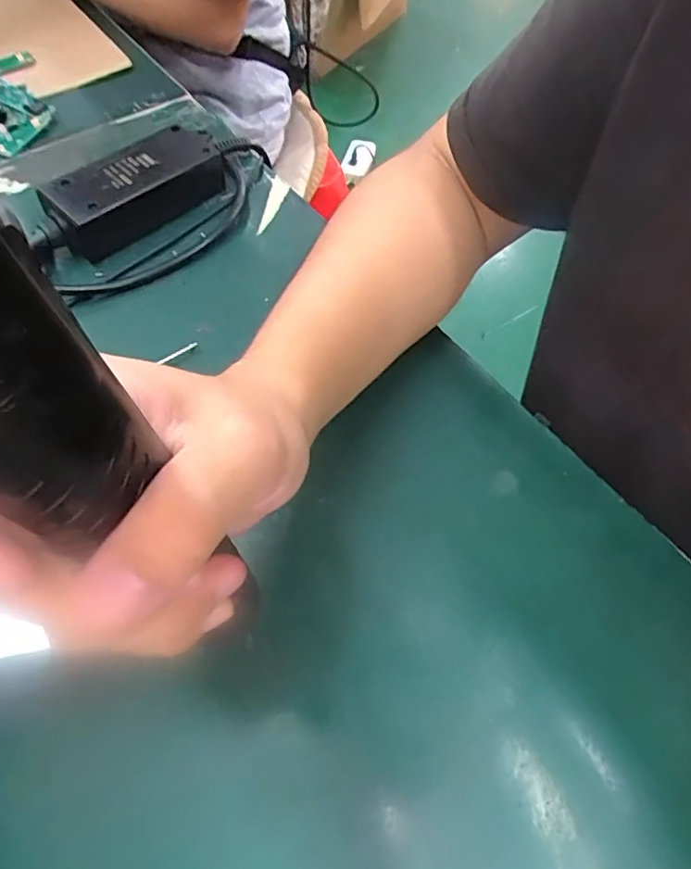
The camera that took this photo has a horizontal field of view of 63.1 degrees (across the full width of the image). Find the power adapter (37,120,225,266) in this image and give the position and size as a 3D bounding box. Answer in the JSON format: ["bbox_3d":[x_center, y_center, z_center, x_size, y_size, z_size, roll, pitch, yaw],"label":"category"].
[{"bbox_3d":[-0.144,-0.172,0.390,0.123,0.033,0.055,-36,66,-20],"label":"power adapter"}]

